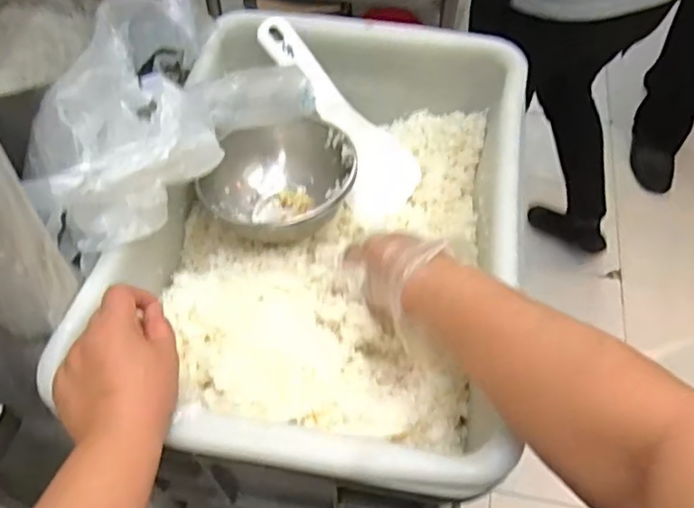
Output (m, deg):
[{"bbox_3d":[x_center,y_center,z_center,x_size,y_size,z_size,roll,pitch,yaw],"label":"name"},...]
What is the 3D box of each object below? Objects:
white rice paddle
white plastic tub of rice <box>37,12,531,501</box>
[{"bbox_3d":[-0.012,-0.162,0.706,0.085,0.034,0.264,-36,94,-23],"label":"white rice paddle"},{"bbox_3d":[-0.019,-0.032,0.610,0.345,0.130,0.500,9,55,6],"label":"white plastic tub of rice"}]

